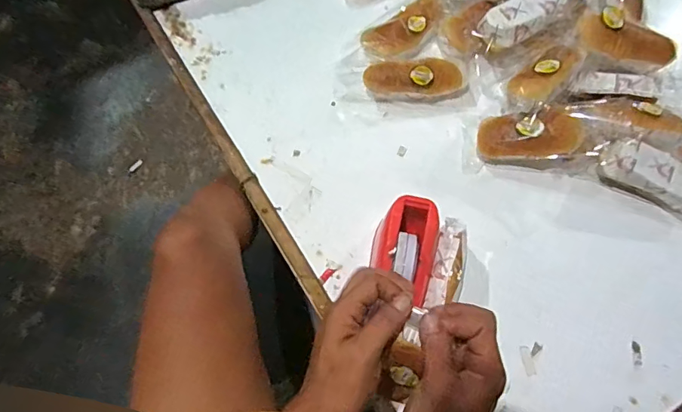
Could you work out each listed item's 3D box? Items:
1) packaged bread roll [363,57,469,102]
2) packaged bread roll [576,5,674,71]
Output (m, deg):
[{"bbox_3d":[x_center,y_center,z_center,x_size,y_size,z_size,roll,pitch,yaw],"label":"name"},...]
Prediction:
[{"bbox_3d":[0.115,-0.197,0.721,0.160,0.070,0.058,-3,69,-4],"label":"packaged bread roll"},{"bbox_3d":[0.426,-0.244,0.689,0.153,0.042,0.064,14,68,-11],"label":"packaged bread roll"}]

